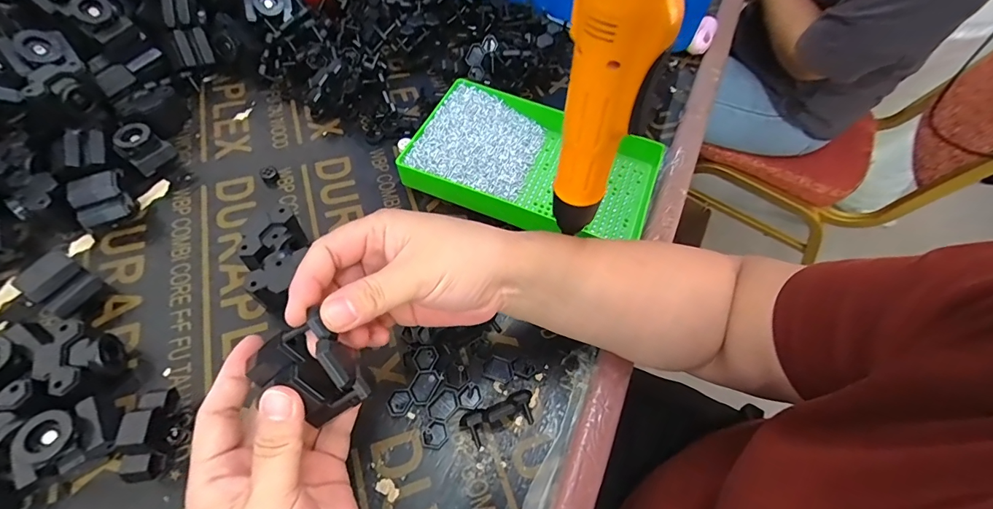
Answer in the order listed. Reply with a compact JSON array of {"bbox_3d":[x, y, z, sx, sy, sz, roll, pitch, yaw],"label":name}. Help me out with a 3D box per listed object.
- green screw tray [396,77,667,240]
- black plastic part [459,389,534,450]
[{"bbox_3d":[0.045,-0.093,0.460,0.256,0.039,0.158,21,59,9],"label":"green screw tray"},{"bbox_3d":[0.002,0.123,0.329,0.057,0.028,0.025,-20,62,-15],"label":"black plastic part"}]

